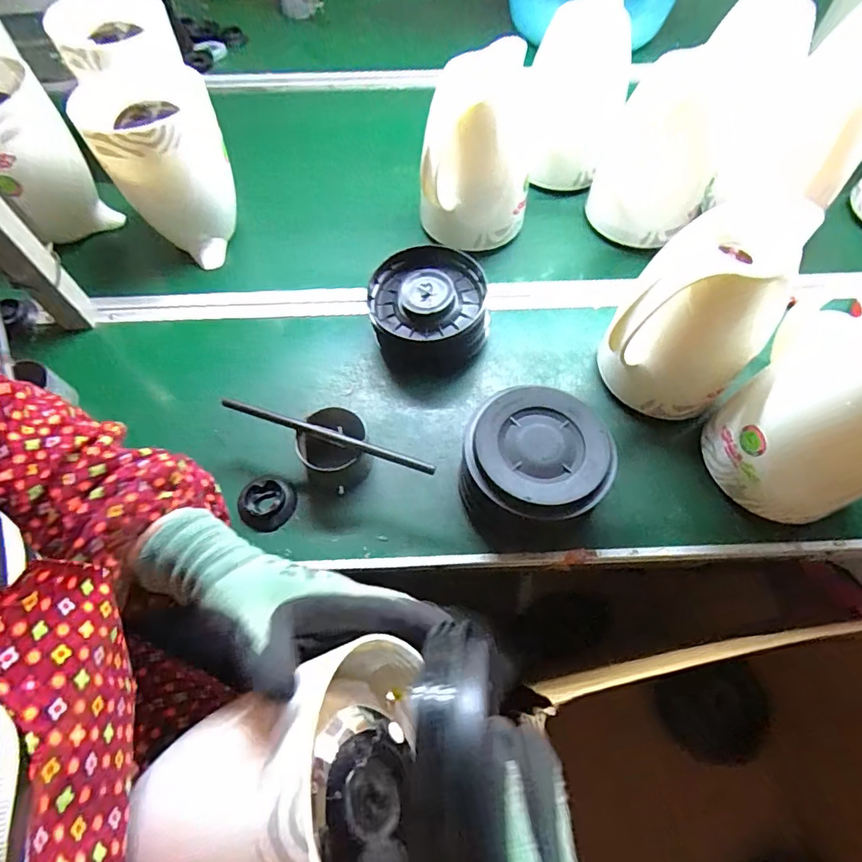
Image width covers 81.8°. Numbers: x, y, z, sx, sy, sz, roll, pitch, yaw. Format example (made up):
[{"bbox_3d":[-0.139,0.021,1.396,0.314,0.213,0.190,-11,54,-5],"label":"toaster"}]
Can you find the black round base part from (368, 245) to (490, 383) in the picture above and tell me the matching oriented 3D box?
[{"bbox_3d":[-0.002,-0.135,0.568,0.132,0.074,0.136,0,61,0],"label":"black round base part"}]

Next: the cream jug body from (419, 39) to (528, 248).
[{"bbox_3d":[0.053,-0.318,0.580,0.119,0.183,0.113,3,61,2],"label":"cream jug body"}]

